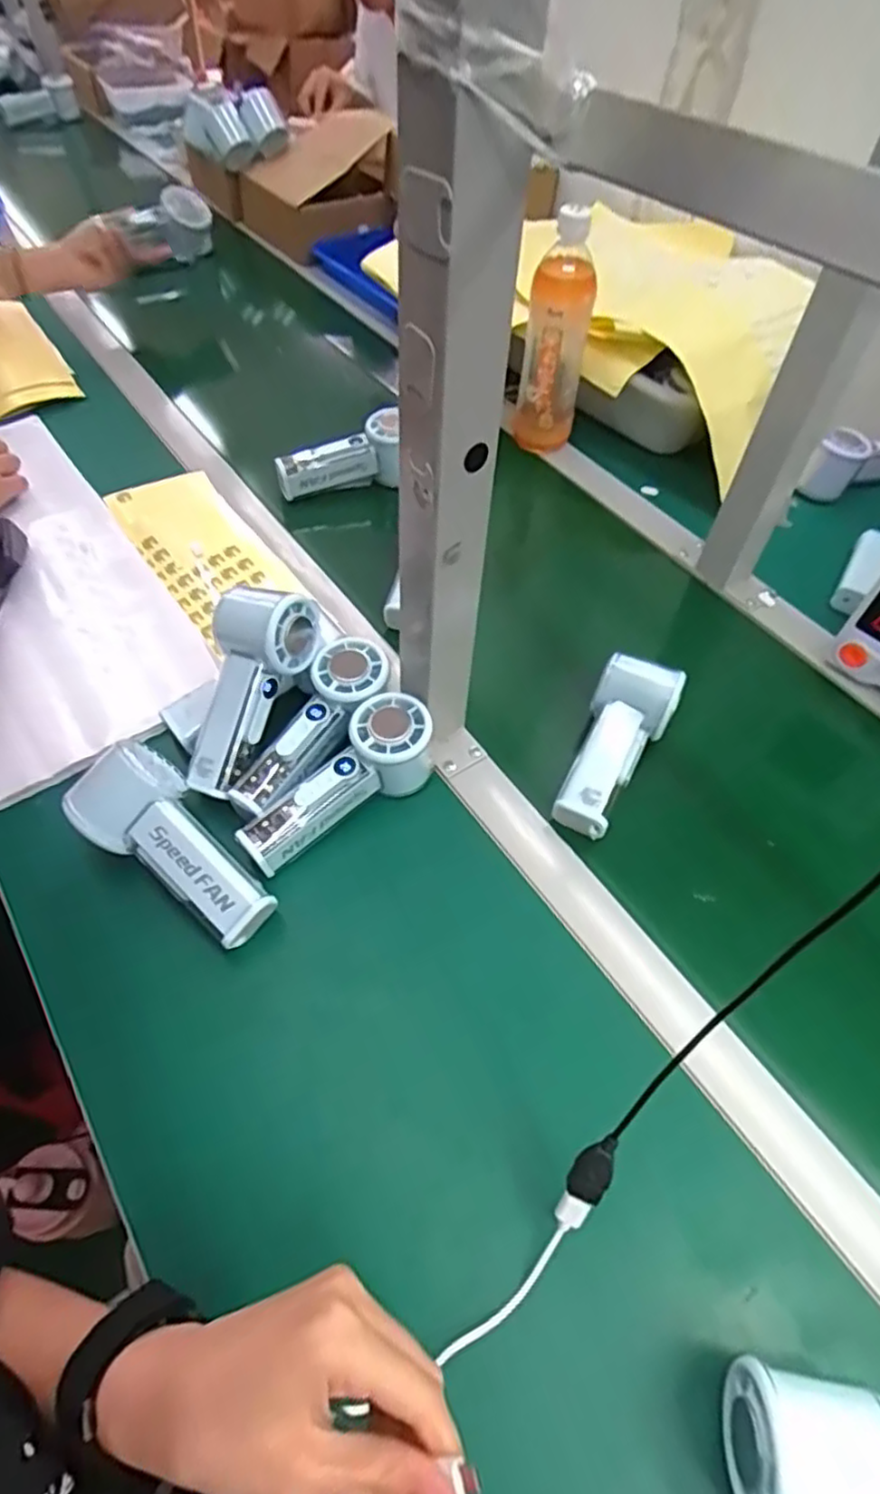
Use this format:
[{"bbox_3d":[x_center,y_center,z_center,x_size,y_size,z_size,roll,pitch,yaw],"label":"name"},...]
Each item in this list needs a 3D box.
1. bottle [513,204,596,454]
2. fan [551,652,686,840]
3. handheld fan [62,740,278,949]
[{"bbox_3d":[0.118,-0.409,0.711,0.060,0.207,0.053,13,54,7],"label":"bottle"},{"bbox_3d":[0.131,-0.002,0.524,0.058,0.042,0.145,25,72,14],"label":"fan"},{"bbox_3d":[-0.171,0.065,0.446,0.140,0.063,0.067,40,61,23],"label":"handheld fan"}]

